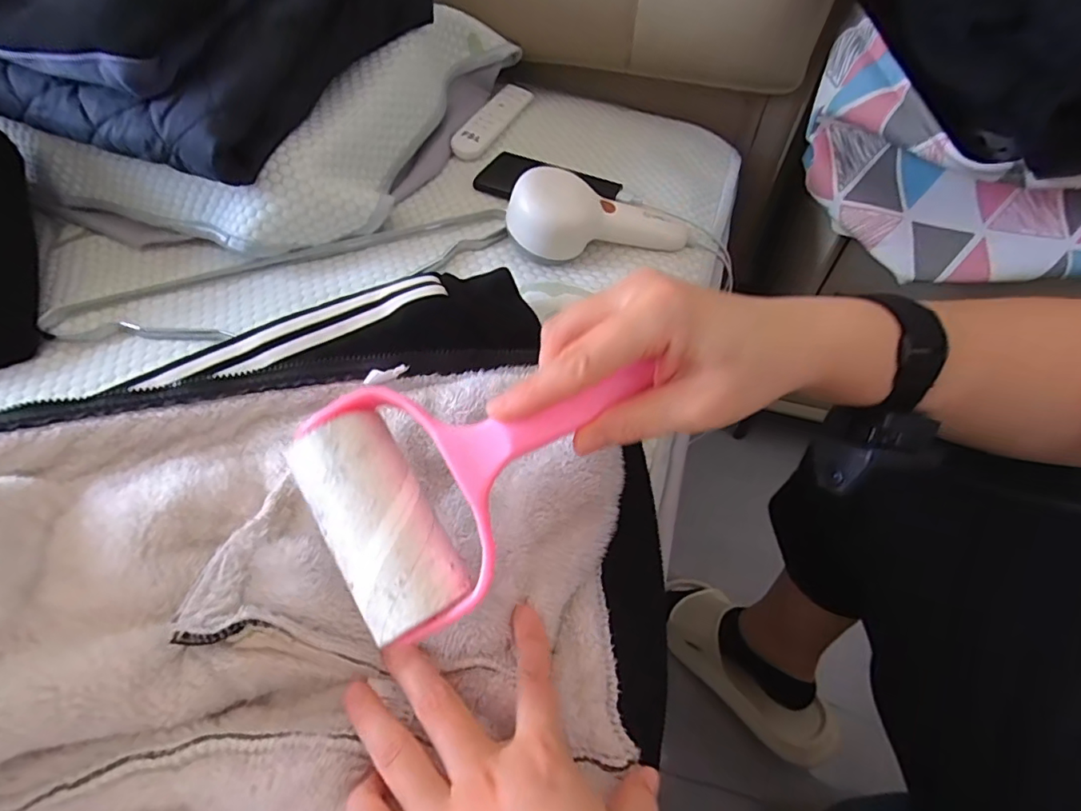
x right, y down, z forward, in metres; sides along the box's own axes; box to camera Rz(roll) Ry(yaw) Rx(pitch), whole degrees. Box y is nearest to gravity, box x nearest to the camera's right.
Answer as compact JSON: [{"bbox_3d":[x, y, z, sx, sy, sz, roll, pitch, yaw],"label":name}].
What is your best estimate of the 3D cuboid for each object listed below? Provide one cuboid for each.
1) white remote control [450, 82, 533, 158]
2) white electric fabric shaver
[{"bbox_3d":[-0.057,-0.343,0.633,0.031,0.026,0.147,22,56,14],"label":"white remote control"},{"bbox_3d":[0.058,-0.169,0.495,0.175,0.059,0.061,1,52,-19],"label":"white electric fabric shaver"}]

